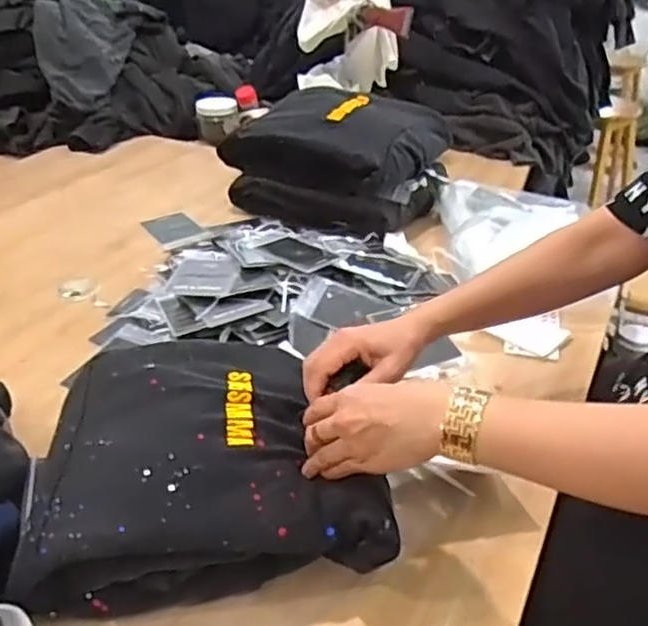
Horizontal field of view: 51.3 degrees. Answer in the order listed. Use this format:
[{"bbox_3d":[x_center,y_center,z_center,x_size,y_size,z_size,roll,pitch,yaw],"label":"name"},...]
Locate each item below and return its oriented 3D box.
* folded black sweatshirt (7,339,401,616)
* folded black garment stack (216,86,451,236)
[{"bbox_3d":[-0.101,0.134,0.611,0.281,0.111,0.238,-3,33,-5],"label":"folded black sweatshirt"},{"bbox_3d":[0.030,-0.258,1.156,0.305,0.183,0.227,20,37,27],"label":"folded black garment stack"}]

